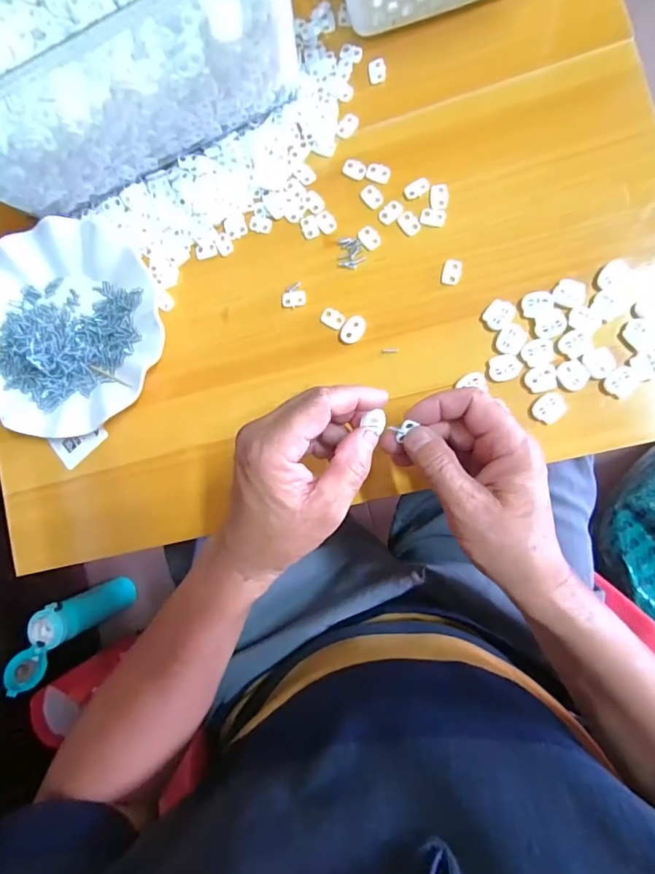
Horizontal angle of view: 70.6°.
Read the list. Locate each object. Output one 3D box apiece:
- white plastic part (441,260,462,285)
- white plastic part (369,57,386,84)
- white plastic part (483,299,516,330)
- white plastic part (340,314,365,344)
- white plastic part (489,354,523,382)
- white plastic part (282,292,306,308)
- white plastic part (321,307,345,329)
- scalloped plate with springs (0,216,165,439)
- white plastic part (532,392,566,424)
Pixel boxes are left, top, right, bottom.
[{"bbox_3d":[0.097,-0.129,0.364,0.014,0.004,0.019,13,91,10],"label":"white plastic part"},{"bbox_3d":[0.041,-0.301,0.380,0.014,0.004,0.019,-5,87,9],"label":"white plastic part"},{"bbox_3d":[0.132,-0.094,0.354,0.020,0.004,0.023,38,95,9],"label":"white plastic part"},{"bbox_3d":[0.021,-0.087,0.378,0.017,0.013,0.024,31,93,9],"label":"white plastic part"},{"bbox_3d":[0.135,-0.053,0.351,0.023,0.004,0.020,-5,87,9],"label":"white plastic part"},{"bbox_3d":[-0.028,-0.115,0.386,0.020,0.007,0.012,1,88,10],"label":"white plastic part"},{"bbox_3d":[0.004,-0.097,0.380,0.020,0.006,0.014,36,94,9],"label":"white plastic part"},{"bbox_3d":[-0.231,-0.093,0.405,0.177,0.027,0.179,0,88,10],"label":"scalloped plate with springs"},{"bbox_3d":[0.166,-0.022,0.344,0.023,0.004,0.020,-38,83,7],"label":"white plastic part"}]

